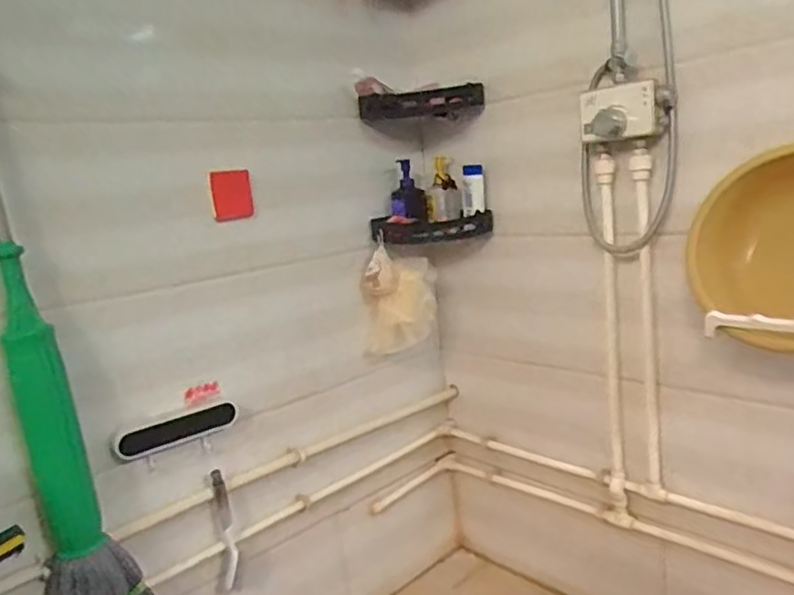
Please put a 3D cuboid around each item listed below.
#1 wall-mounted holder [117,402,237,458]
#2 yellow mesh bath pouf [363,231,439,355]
[{"bbox_3d":[-0.400,0.241,1.144,0.229,0.061,0.020,-17,15,-42],"label":"wall-mounted holder"},{"bbox_3d":[0.010,-0.008,1.454,0.176,0.270,0.058,-3,1,-14],"label":"yellow mesh bath pouf"}]

